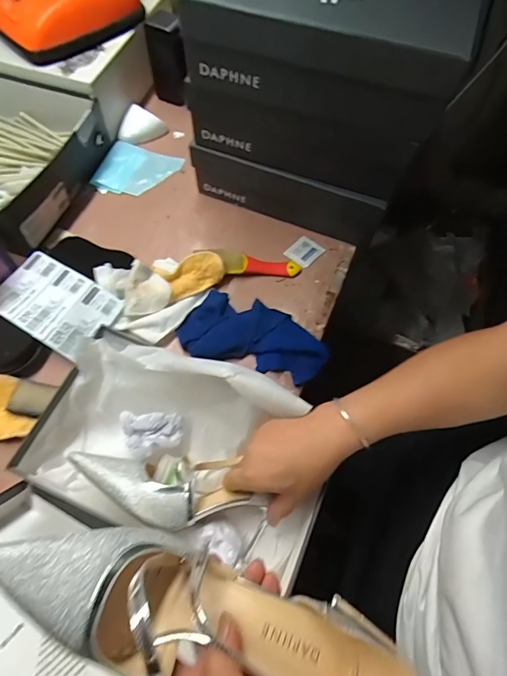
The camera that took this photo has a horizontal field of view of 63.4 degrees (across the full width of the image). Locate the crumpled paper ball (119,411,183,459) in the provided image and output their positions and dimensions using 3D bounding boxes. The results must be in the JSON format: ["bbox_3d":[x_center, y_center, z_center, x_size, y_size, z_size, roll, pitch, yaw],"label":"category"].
[{"bbox_3d":[-0.114,0.110,0.461,0.064,0.035,0.045,1,65,-2],"label":"crumpled paper ball"}]

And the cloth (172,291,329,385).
[{"bbox_3d":[0.001,-0.004,0.555,0.196,0.022,0.103,20,66,7],"label":"cloth"}]

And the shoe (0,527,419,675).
[{"bbox_3d":[-0.020,0.175,0.250,0.269,0.074,0.066,21,65,-4],"label":"shoe"}]

